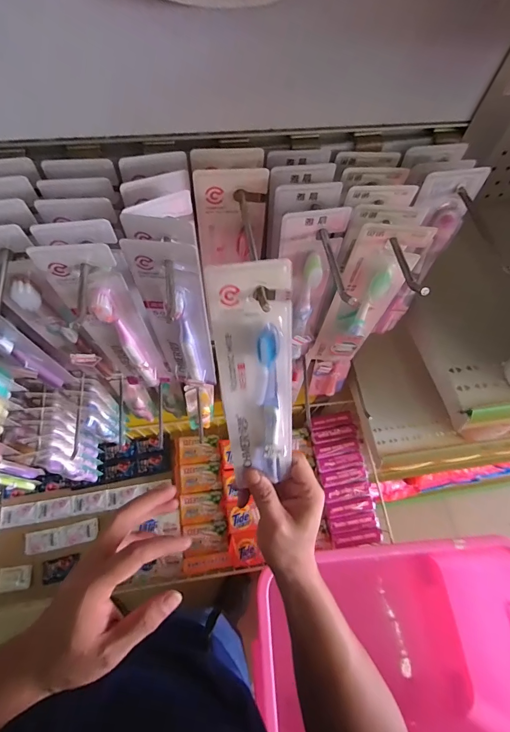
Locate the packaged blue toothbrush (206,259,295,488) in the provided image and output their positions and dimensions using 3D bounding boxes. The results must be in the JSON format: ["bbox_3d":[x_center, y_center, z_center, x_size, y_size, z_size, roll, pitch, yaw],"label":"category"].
[{"bbox_3d":[0.005,0.021,0.289,0.057,0.210,0.020,-10,35,-8],"label":"packaged blue toothbrush"}]

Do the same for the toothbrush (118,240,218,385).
[{"bbox_3d":[-0.068,-0.033,0.328,0.056,0.200,0.016,11,64,2],"label":"toothbrush"}]

